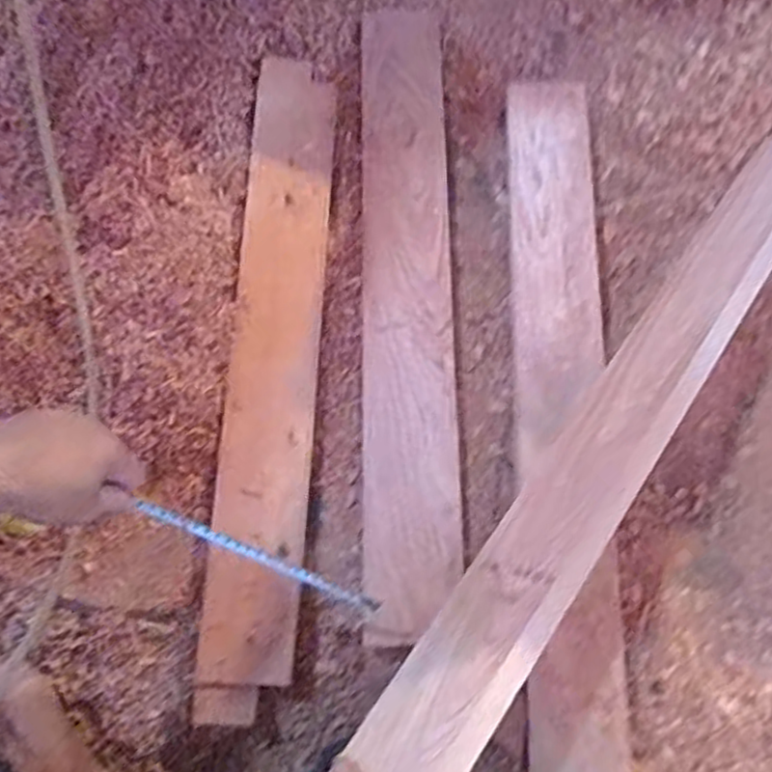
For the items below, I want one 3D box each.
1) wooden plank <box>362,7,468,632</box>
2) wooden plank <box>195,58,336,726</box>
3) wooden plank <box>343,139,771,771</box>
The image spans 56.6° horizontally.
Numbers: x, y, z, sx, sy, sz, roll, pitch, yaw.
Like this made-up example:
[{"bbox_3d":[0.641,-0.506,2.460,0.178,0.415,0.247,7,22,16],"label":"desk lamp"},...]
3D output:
[{"bbox_3d":[0.023,-0.110,0.853,0.108,0.032,0.769,-4,74,10],"label":"wooden plank"},{"bbox_3d":[-0.130,-0.040,0.826,0.101,0.017,0.777,2,73,-1],"label":"wooden plank"},{"bbox_3d":[0.247,0.011,0.695,0.849,0.110,0.023,-50,120,-22],"label":"wooden plank"}]

